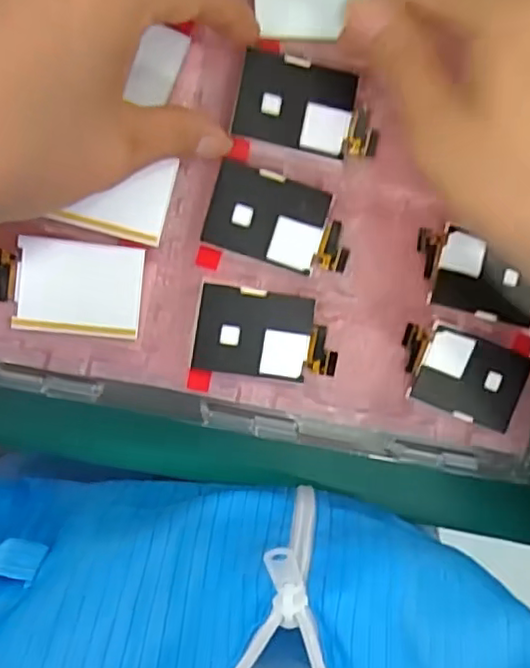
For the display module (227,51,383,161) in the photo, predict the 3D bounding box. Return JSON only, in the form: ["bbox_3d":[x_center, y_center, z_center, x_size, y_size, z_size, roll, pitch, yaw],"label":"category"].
[{"bbox_3d":[0.018,-0.089,0.251,0.056,0.005,0.033,11,92,-10],"label":"display module"}]

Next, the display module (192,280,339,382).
[{"bbox_3d":[0.001,0.000,0.254,0.057,0.004,0.033,8,93,-9],"label":"display module"}]

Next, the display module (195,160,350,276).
[{"bbox_3d":[0.005,-0.042,0.254,0.057,0.006,0.040,13,92,-10],"label":"display module"}]

